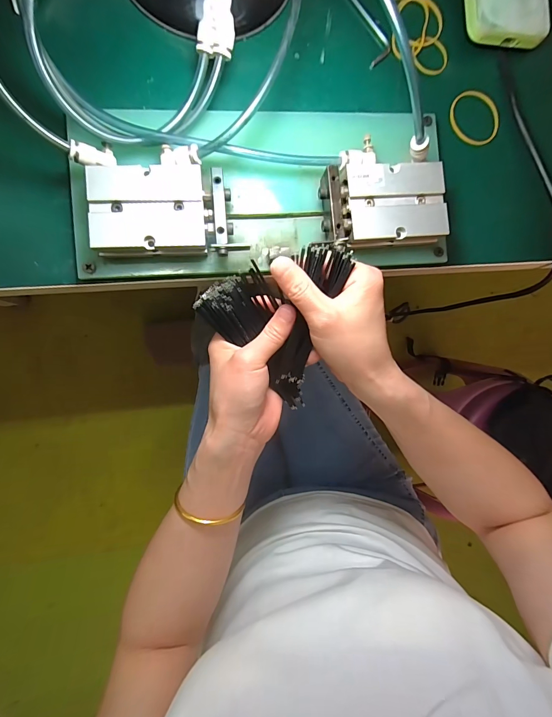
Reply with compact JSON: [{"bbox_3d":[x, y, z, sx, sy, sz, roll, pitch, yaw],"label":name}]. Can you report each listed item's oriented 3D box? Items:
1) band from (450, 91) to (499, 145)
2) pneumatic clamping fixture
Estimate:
[{"bbox_3d":[0.170,-0.204,0.281,0.041,0.005,0.046,-37,95,-5],"label":"band"},{"bbox_3d":[-0.005,-0.124,0.245,0.273,0.039,0.118,-6,92,-7],"label":"pneumatic clamping fixture"}]

